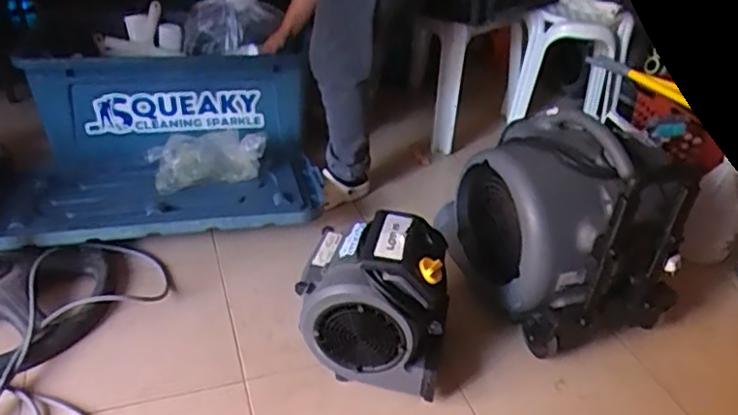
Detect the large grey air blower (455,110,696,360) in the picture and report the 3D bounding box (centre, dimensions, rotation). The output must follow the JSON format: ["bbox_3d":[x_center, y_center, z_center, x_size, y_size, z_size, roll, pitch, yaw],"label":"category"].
[{"bbox_3d":[0.381,0.017,1.304,0.284,0.362,0.410,-13,37,-22],"label":"large grey air blower"}]

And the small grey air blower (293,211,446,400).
[{"bbox_3d":[0.015,0.176,1.192,0.260,0.292,0.200,10,34,10],"label":"small grey air blower"}]

